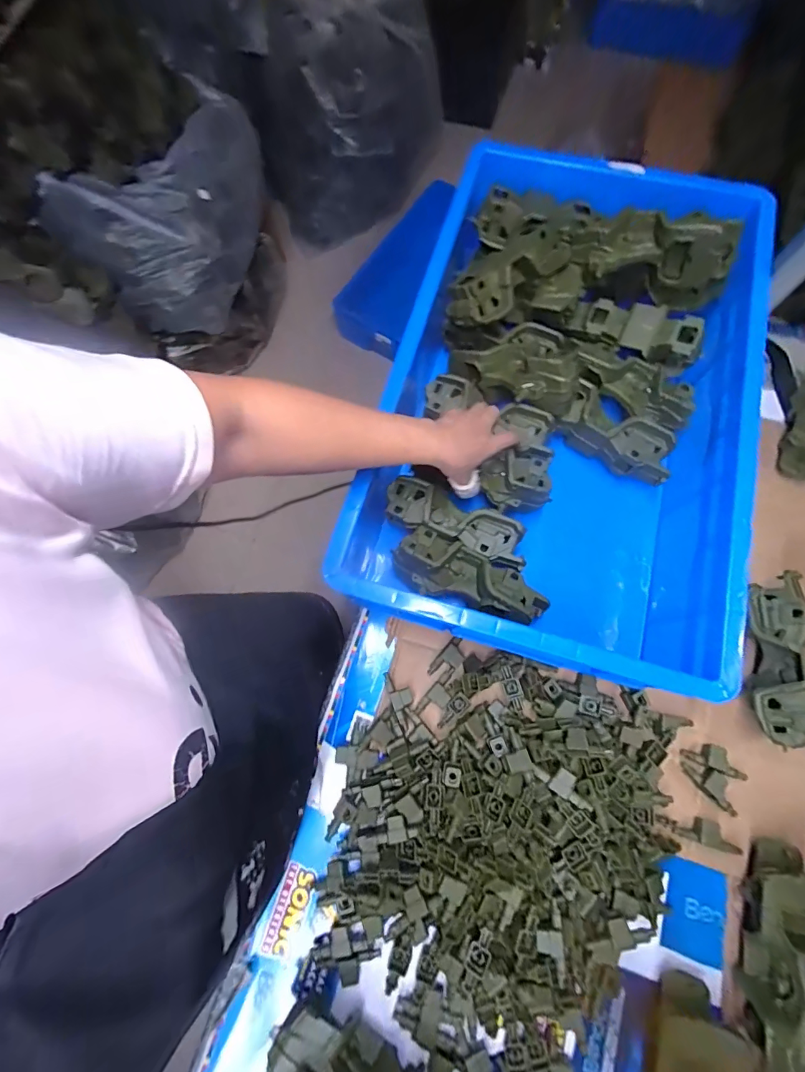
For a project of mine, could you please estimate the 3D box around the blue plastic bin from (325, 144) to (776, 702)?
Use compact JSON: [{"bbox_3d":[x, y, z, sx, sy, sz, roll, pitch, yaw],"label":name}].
[{"bbox_3d":[0.203,-0.174,0.576,0.394,0.199,0.652,17,75,5],"label":"blue plastic bin"}]

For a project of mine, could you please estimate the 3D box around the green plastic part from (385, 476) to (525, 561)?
[{"bbox_3d":[0.060,-0.020,0.532,0.167,0.045,0.060,26,76,8],"label":"green plastic part"}]

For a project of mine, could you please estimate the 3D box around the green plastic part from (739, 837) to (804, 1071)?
[{"bbox_3d":[0.376,0.410,0.411,0.078,0.065,0.191,9,75,3],"label":"green plastic part"}]

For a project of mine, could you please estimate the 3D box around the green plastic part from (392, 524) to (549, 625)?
[{"bbox_3d":[0.082,0.042,0.503,0.184,0.040,0.070,18,76,6],"label":"green plastic part"}]

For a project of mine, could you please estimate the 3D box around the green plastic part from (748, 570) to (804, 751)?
[{"bbox_3d":[0.432,0.139,0.493,0.072,0.075,0.184,10,75,4],"label":"green plastic part"}]

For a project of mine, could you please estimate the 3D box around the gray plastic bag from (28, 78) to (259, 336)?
[{"bbox_3d":[-0.570,-0.826,1.149,0.274,0.317,0.530,32,77,9],"label":"gray plastic bag"}]

